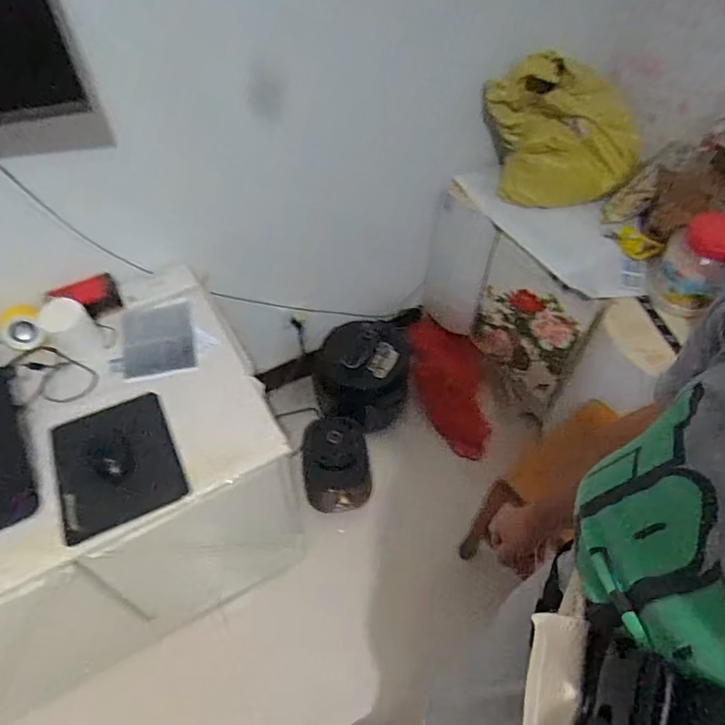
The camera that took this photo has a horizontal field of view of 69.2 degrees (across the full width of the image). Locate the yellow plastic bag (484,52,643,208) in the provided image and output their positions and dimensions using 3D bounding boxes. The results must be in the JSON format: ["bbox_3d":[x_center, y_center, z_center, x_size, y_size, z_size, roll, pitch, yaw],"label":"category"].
[{"bbox_3d":[0.513,-0.572,1.307,0.423,0.312,0.143,-3,51,-3],"label":"yellow plastic bag"}]

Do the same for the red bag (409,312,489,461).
[{"bbox_3d":[0.285,0.076,1.662,0.214,0.045,0.450,-19,90,-15],"label":"red bag"}]

